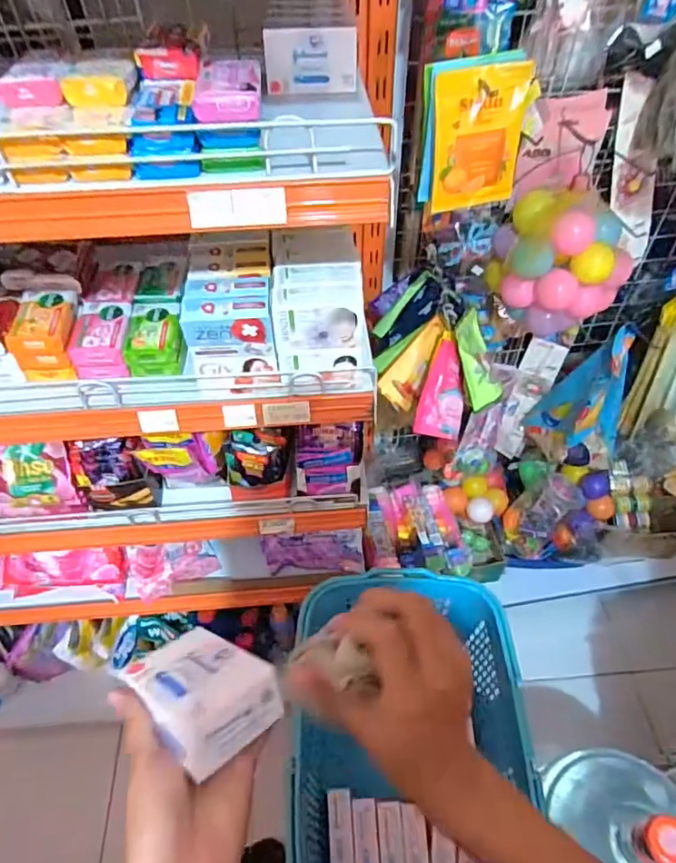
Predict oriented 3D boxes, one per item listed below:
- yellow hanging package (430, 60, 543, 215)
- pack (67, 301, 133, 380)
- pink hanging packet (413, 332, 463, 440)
[{"bbox_3d":[0.147,-0.302,0.570,0.097,0.131,0.020,-9,51,-7],"label":"yellow hanging package"},{"bbox_3d":[-0.276,-0.108,0.651,0.061,0.048,0.091,-3,50,-3],"label":"pack"},{"bbox_3d":[0.155,-0.060,0.775,0.074,0.138,0.022,12,5,-29],"label":"pink hanging packet"}]

